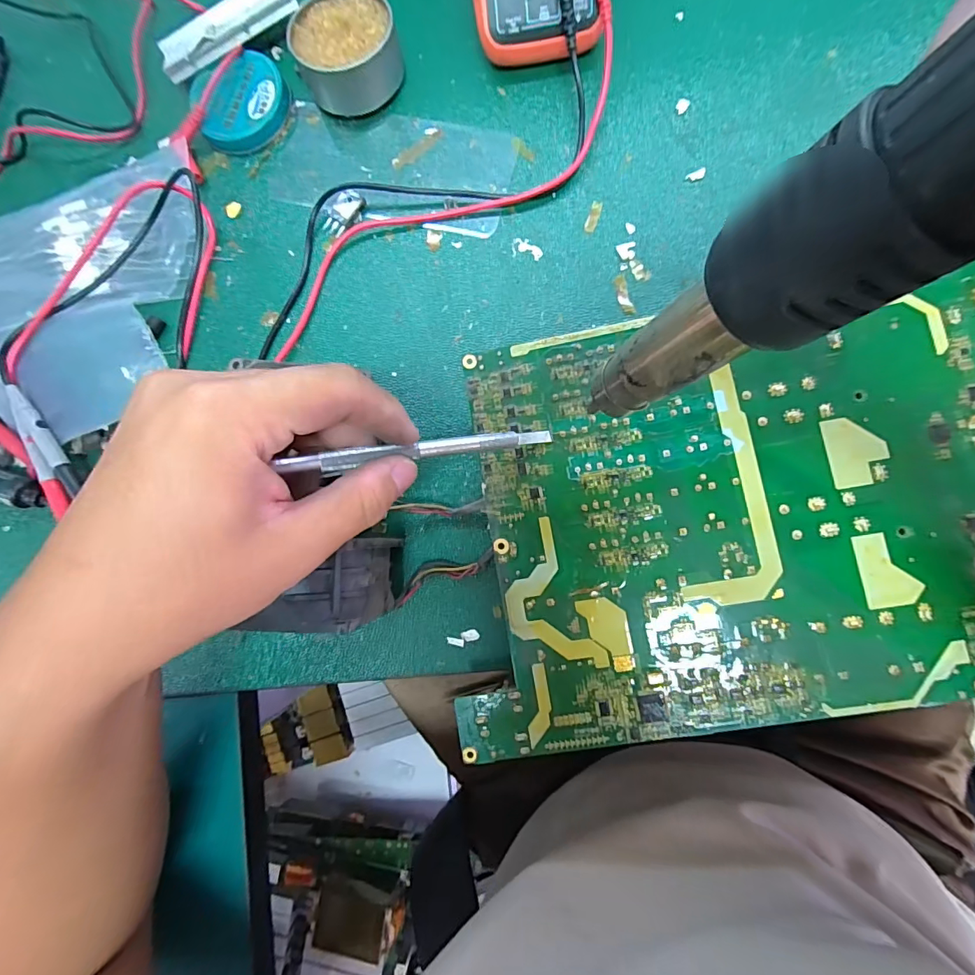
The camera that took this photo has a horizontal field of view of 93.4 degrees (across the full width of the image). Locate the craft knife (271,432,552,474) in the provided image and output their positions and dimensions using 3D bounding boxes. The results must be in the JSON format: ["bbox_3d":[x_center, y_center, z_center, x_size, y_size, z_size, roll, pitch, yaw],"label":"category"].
[{"bbox_3d":[-0.023,-0.017,0.198,0.121,0.010,0.008,-9,82,-26],"label":"craft knife"}]

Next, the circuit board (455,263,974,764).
[{"bbox_3d":[0.110,0.011,0.215,0.253,0.009,0.191,-9,84,4],"label":"circuit board"}]

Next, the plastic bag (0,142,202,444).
[{"bbox_3d":[-0.269,-0.131,0.291,0.160,0.032,0.186,8,85,6],"label":"plastic bag"}]

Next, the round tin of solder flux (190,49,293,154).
[{"bbox_3d":[-0.160,-0.252,0.301,0.062,0.015,0.050,-29,82,2],"label":"round tin of solder flux"}]

